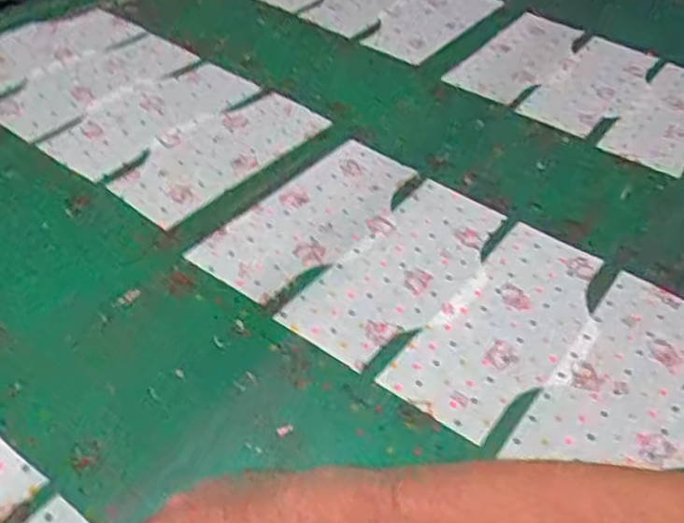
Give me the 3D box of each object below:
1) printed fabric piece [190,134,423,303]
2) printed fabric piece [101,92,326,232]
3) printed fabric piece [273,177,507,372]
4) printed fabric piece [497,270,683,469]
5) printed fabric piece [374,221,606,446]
[{"bbox_3d":[-0.024,-0.051,0.796,0.133,0.008,0.276,29,49,24],"label":"printed fabric piece"},{"bbox_3d":[-0.149,-0.138,0.875,0.132,0.005,0.272,29,49,25],"label":"printed fabric piece"},{"bbox_3d":[0.071,0.007,0.744,0.133,0.008,0.279,28,49,24],"label":"printed fabric piece"},{"bbox_3d":[0.268,0.113,0.650,0.134,0.008,0.275,29,48,23],"label":"printed fabric piece"},{"bbox_3d":[0.162,0.056,0.701,0.120,0.007,0.279,29,49,24],"label":"printed fabric piece"}]

